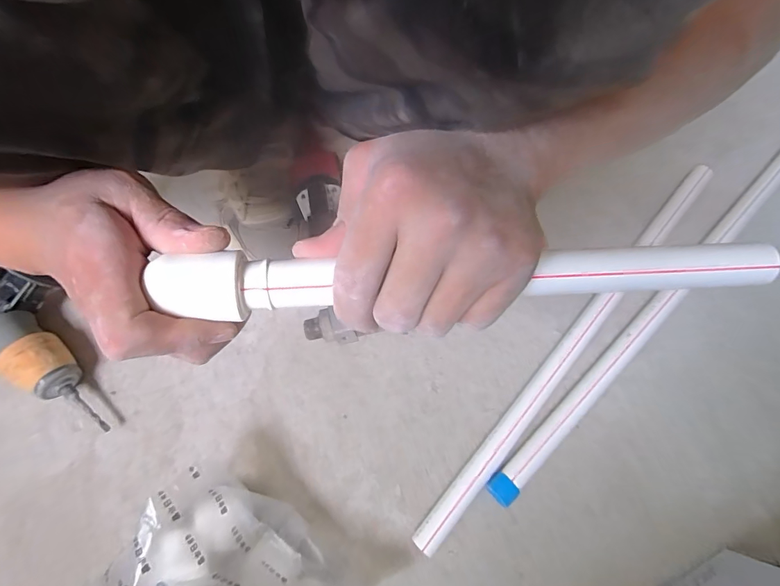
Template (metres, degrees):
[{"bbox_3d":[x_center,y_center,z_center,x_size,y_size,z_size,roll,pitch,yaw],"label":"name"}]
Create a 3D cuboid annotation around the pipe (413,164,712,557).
[{"bbox_3d":[0.223,0.040,0.458,0.026,0.027,0.573,41,74,14],"label":"pipe"}]

